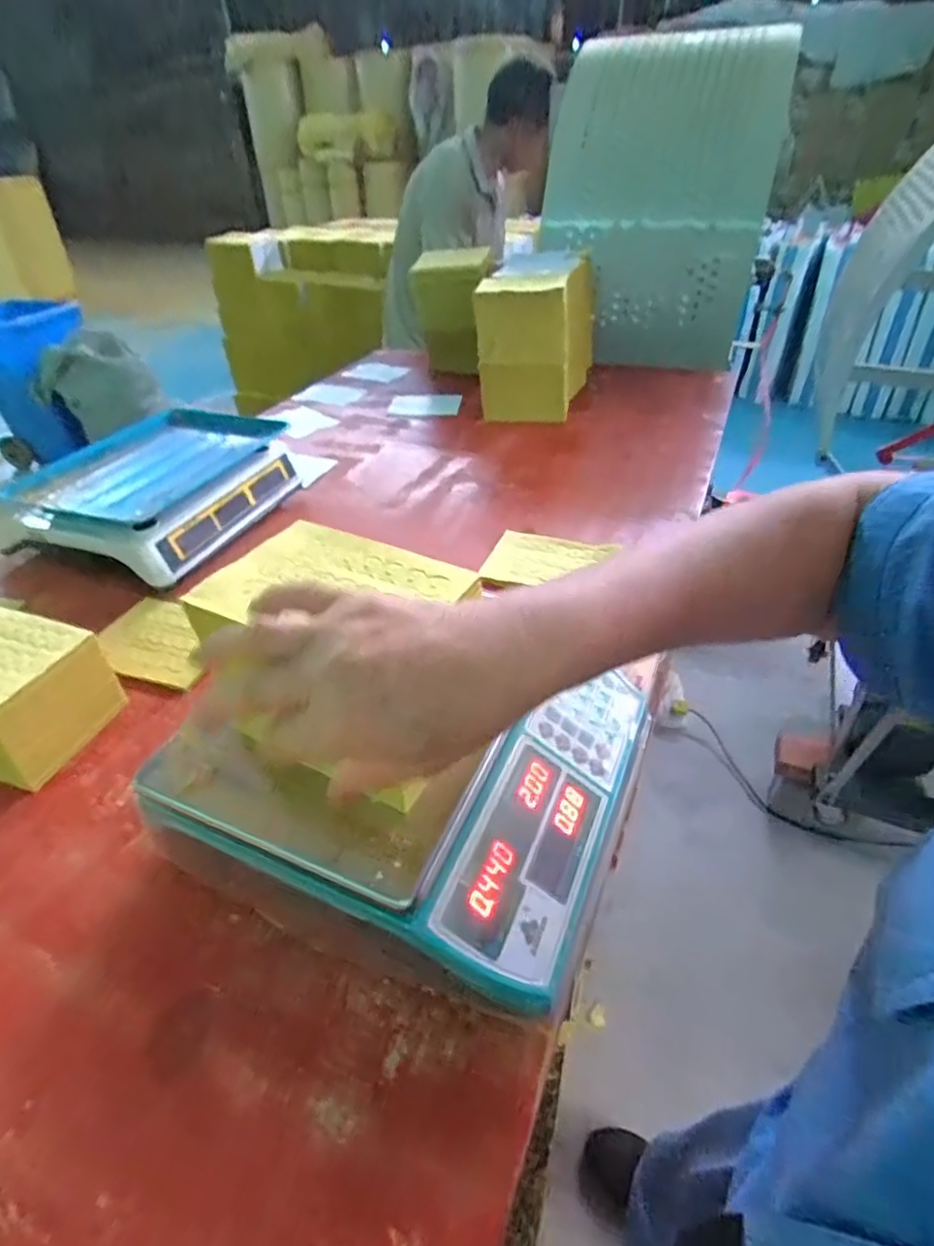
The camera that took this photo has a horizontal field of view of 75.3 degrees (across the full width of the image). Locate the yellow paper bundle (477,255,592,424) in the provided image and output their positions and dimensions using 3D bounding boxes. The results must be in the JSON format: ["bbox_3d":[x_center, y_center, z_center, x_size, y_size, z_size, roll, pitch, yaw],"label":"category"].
[{"bbox_3d":[0.144,-0.565,1.224,0.183,0.257,0.309,11,41,15],"label":"yellow paper bundle"}]

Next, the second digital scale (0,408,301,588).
[{"bbox_3d":[-0.431,-0.191,0.861,0.275,0.089,0.322,9,40,12],"label":"second digital scale"}]

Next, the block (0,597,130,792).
[{"bbox_3d":[-0.438,0.069,0.571,0.176,0.100,0.124,9,41,13],"label":"block"}]

